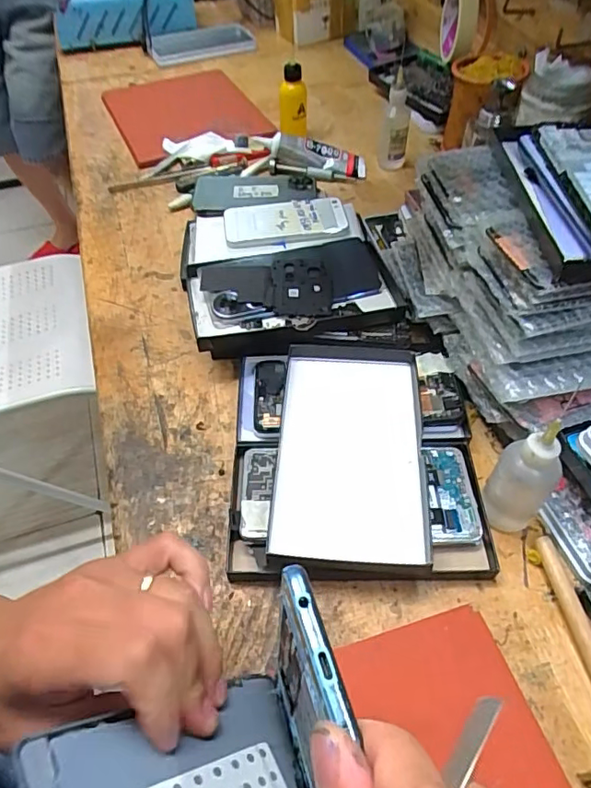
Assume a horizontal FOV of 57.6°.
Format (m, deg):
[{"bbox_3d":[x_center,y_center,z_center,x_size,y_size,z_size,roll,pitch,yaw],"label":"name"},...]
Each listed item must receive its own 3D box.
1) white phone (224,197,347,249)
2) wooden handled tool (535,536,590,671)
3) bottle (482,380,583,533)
[{"bbox_3d":[-0.010,-0.177,0.550,0.123,0.015,0.060,-6,62,-1],"label":"white phone"},{"bbox_3d":[0.172,0.149,0.312,0.014,0.008,0.135,-7,52,-3],"label":"wooden handled tool"},{"bbox_3d":[0.141,0.044,0.327,0.029,0.102,0.033,-32,57,-20],"label":"bottle"}]

